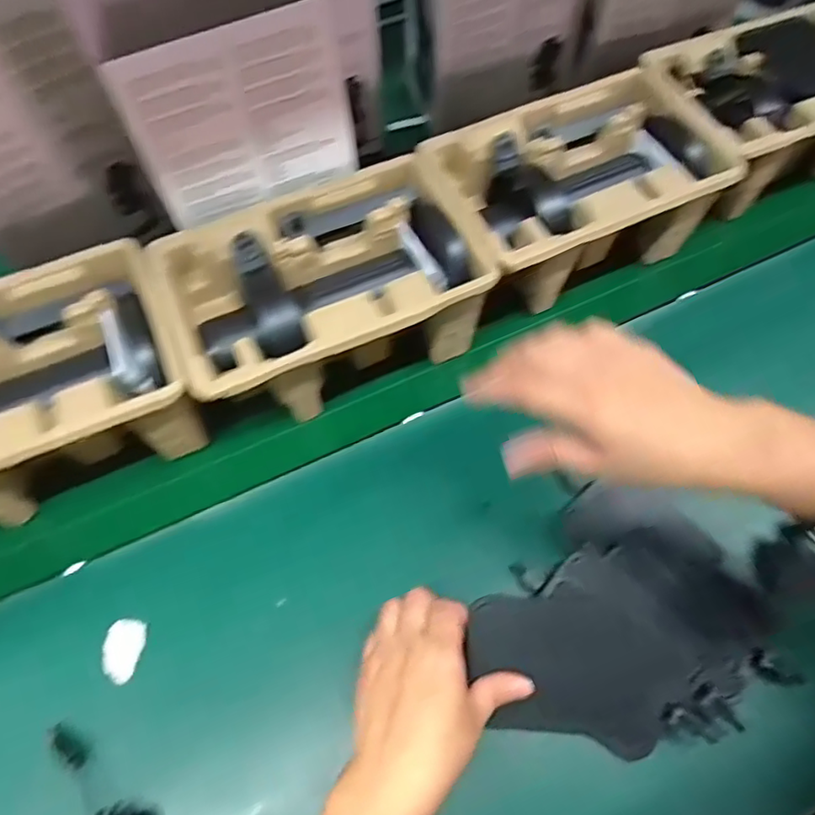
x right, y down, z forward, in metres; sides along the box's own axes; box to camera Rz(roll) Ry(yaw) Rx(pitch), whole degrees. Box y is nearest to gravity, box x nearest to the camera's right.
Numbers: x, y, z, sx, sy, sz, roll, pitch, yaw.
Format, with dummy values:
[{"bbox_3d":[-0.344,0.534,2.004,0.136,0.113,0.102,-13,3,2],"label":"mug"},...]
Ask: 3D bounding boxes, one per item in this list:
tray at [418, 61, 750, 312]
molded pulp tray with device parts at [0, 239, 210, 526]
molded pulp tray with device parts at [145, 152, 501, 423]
[{"bbox_3d":[0.141,-0.182,0.528,0.230,0.097,0.151,-25,68,-13],"label":"tray"},{"bbox_3d":[-0.275,-0.007,0.436,0.225,0.091,0.153,-22,67,-11],"label":"molded pulp tray with device parts"},{"bbox_3d":[-0.064,-0.086,0.477,0.229,0.094,0.159,-22,67,-11],"label":"molded pulp tray with device parts"}]

